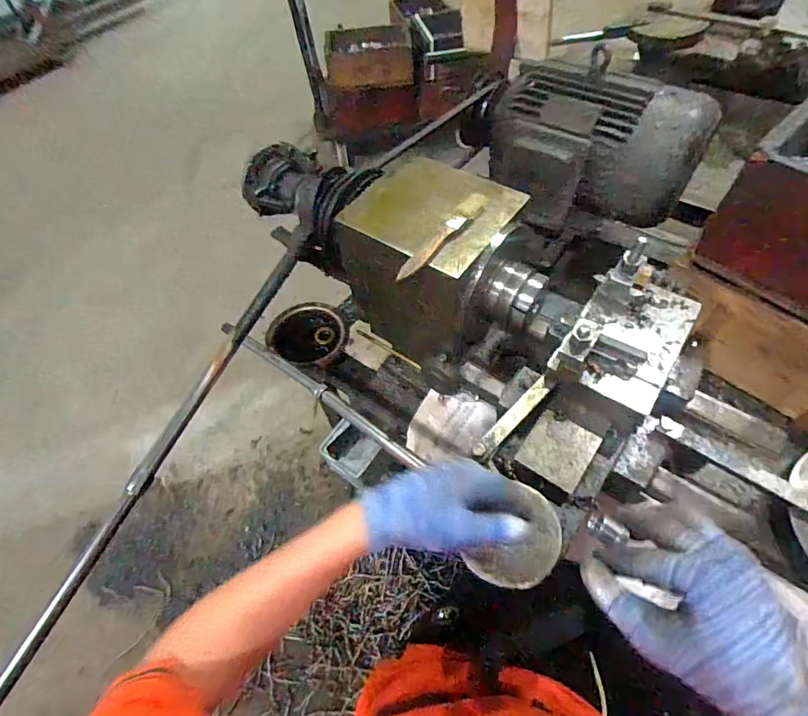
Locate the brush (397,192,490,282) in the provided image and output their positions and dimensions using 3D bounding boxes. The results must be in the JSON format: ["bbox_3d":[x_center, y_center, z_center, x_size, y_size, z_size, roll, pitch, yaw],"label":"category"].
[{"bbox_3d":[0.043,-0.130,0.477,0.025,0.010,0.149,31,63,22],"label":"brush"}]

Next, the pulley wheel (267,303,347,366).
[{"bbox_3d":[-0.160,-0.040,0.746,0.118,0.045,0.129,31,63,22],"label":"pulley wheel"}]

